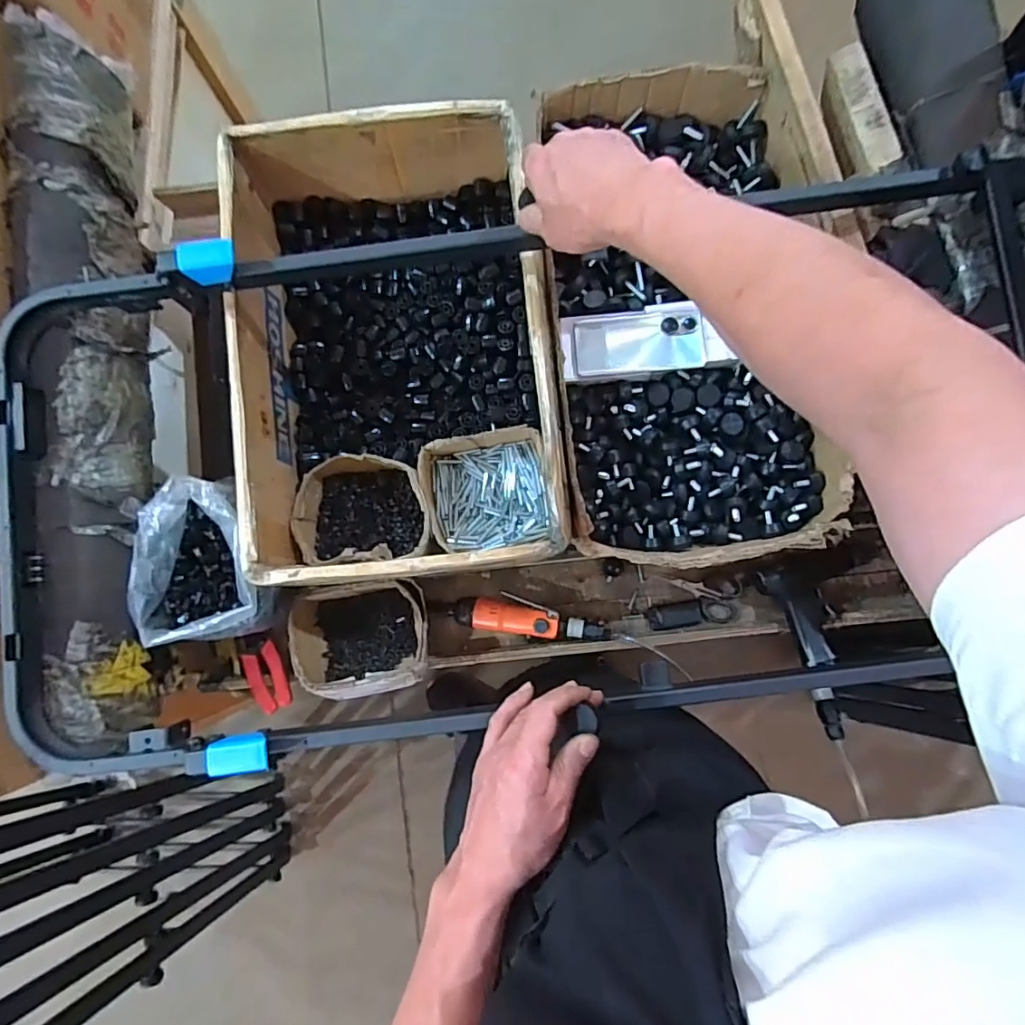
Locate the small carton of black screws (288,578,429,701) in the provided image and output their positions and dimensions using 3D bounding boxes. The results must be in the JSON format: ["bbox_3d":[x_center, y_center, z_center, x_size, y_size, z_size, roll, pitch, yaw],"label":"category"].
[{"bbox_3d":[-0.196,0.162,0.742,0.170,0.089,0.134,-5,84,2],"label":"small carton of black screws"}]

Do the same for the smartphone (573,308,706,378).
[{"bbox_3d":[0.158,-0.212,0.710,0.156,0.012,0.070,-4,96,5],"label":"smartphone"}]

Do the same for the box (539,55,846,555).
[{"bbox_3d":[0.214,-0.245,0.697,0.303,0.120,0.603,-6,84,1],"label":"box"}]

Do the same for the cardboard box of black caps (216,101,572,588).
[{"bbox_3d":[-0.134,-0.192,0.698,0.348,0.174,0.528,-5,84,1],"label":"cardboard box of black caps"}]

